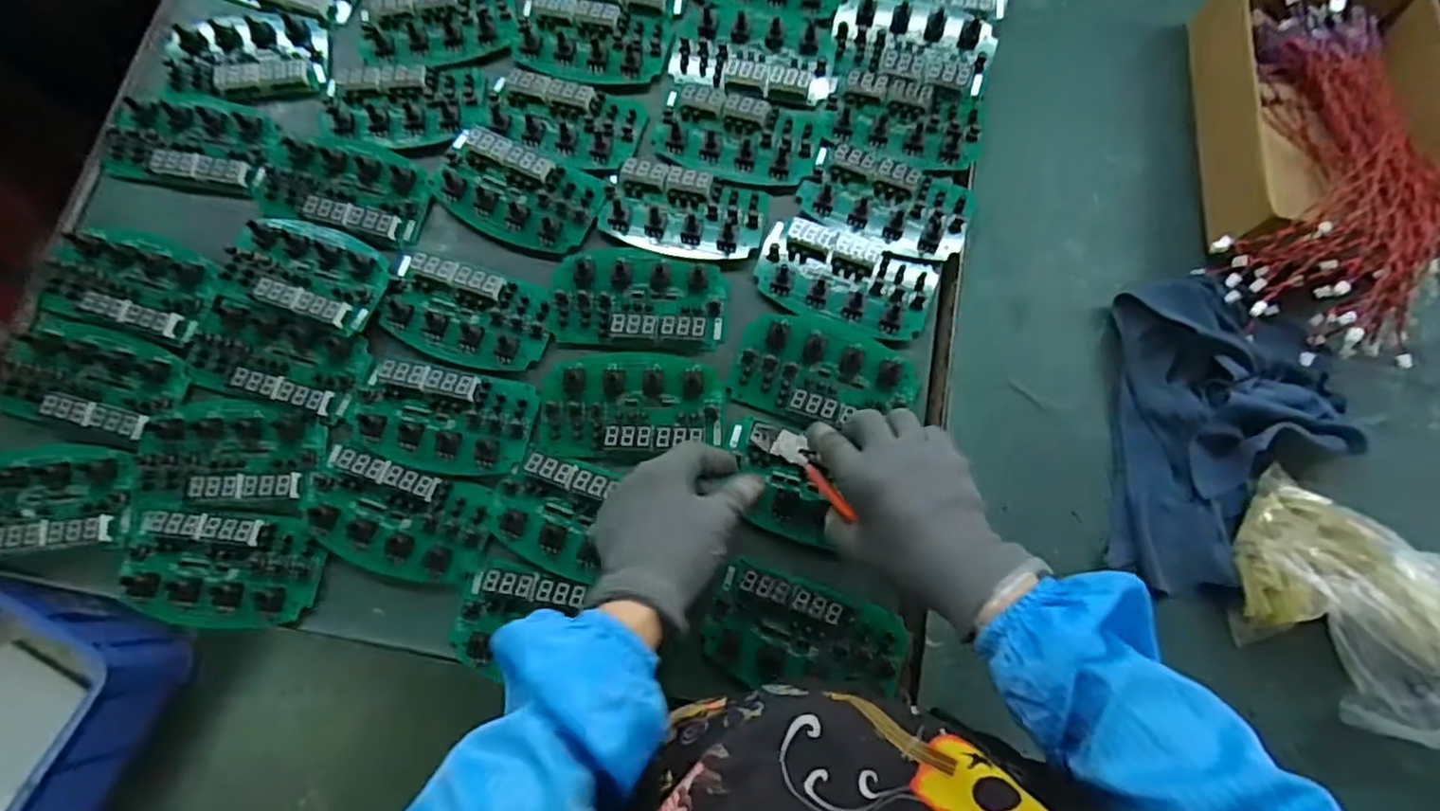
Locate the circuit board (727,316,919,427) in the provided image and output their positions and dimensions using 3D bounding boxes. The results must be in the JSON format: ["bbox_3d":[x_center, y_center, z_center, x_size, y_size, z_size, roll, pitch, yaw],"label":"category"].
[{"bbox_3d":[0.084,-0.024,0.544,0.143,0.015,0.083,14,77,4],"label":"circuit board"}]

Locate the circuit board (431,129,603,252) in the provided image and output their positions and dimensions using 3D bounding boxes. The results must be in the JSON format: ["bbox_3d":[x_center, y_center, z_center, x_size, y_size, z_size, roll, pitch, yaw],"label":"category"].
[{"bbox_3d":[-0.177,-0.185,0.584,0.141,0.012,0.080,23,78,6],"label":"circuit board"}]

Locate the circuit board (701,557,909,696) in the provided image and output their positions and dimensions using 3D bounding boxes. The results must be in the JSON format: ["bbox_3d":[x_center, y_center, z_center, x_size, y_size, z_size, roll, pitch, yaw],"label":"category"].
[{"bbox_3d":[0.062,0.171,0.495,0.142,0.019,0.079,19,78,5],"label":"circuit board"}]

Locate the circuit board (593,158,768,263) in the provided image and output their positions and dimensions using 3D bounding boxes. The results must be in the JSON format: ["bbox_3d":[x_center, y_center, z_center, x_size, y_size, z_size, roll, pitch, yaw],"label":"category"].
[{"bbox_3d":[-0.031,-0.168,0.581,0.137,0.019,0.078,13,77,4],"label":"circuit board"}]

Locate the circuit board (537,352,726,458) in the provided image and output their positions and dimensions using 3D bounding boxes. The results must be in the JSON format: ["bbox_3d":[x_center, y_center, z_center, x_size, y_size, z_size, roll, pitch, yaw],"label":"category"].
[{"bbox_3d":[-0.069,-0.003,0.539,0.144,0.014,0.083,2,77,1],"label":"circuit board"}]

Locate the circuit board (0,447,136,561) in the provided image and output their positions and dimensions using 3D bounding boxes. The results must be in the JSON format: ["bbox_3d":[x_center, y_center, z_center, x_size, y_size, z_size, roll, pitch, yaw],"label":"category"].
[{"bbox_3d":[-0.544,0.076,0.522,0.168,0.014,0.081,-8,77,-1],"label":"circuit board"}]

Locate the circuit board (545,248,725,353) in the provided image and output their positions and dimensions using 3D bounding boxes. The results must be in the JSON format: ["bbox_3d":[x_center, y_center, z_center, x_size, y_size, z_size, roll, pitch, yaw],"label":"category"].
[{"bbox_3d":[-0.067,-0.090,0.563,0.144,0.019,0.082,2,77,1],"label":"circuit board"}]

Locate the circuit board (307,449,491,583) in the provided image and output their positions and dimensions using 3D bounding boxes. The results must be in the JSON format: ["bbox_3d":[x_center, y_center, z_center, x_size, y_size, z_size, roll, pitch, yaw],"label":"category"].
[{"bbox_3d":[-0.249,0.084,0.516,0.143,0.016,0.077,14,77,4],"label":"circuit board"}]

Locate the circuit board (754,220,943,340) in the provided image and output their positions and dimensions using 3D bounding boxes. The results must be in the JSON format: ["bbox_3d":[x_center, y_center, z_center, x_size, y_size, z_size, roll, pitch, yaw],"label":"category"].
[{"bbox_3d":[0.105,-0.104,0.564,0.144,0.013,0.082,21,78,6],"label":"circuit board"}]

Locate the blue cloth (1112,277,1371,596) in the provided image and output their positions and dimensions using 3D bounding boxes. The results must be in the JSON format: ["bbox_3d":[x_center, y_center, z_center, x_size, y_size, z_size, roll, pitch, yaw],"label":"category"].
[{"bbox_3d":[0.407,0.022,0.535,0.175,0.041,0.250,7,77,3],"label":"blue cloth"}]

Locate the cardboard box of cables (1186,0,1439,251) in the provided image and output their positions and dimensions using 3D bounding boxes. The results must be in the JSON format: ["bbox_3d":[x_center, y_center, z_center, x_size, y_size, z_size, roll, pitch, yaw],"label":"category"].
[{"bbox_3d":[0.513,-0.243,0.576,0.180,0.074,0.267,0,77,1],"label":"cardboard box of cables"}]

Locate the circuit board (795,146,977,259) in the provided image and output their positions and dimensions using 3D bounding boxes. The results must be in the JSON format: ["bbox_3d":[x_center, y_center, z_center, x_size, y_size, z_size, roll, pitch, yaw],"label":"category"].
[{"bbox_3d":[0.141,-0.173,0.577,0.138,0.011,0.077,18,78,5],"label":"circuit board"}]

